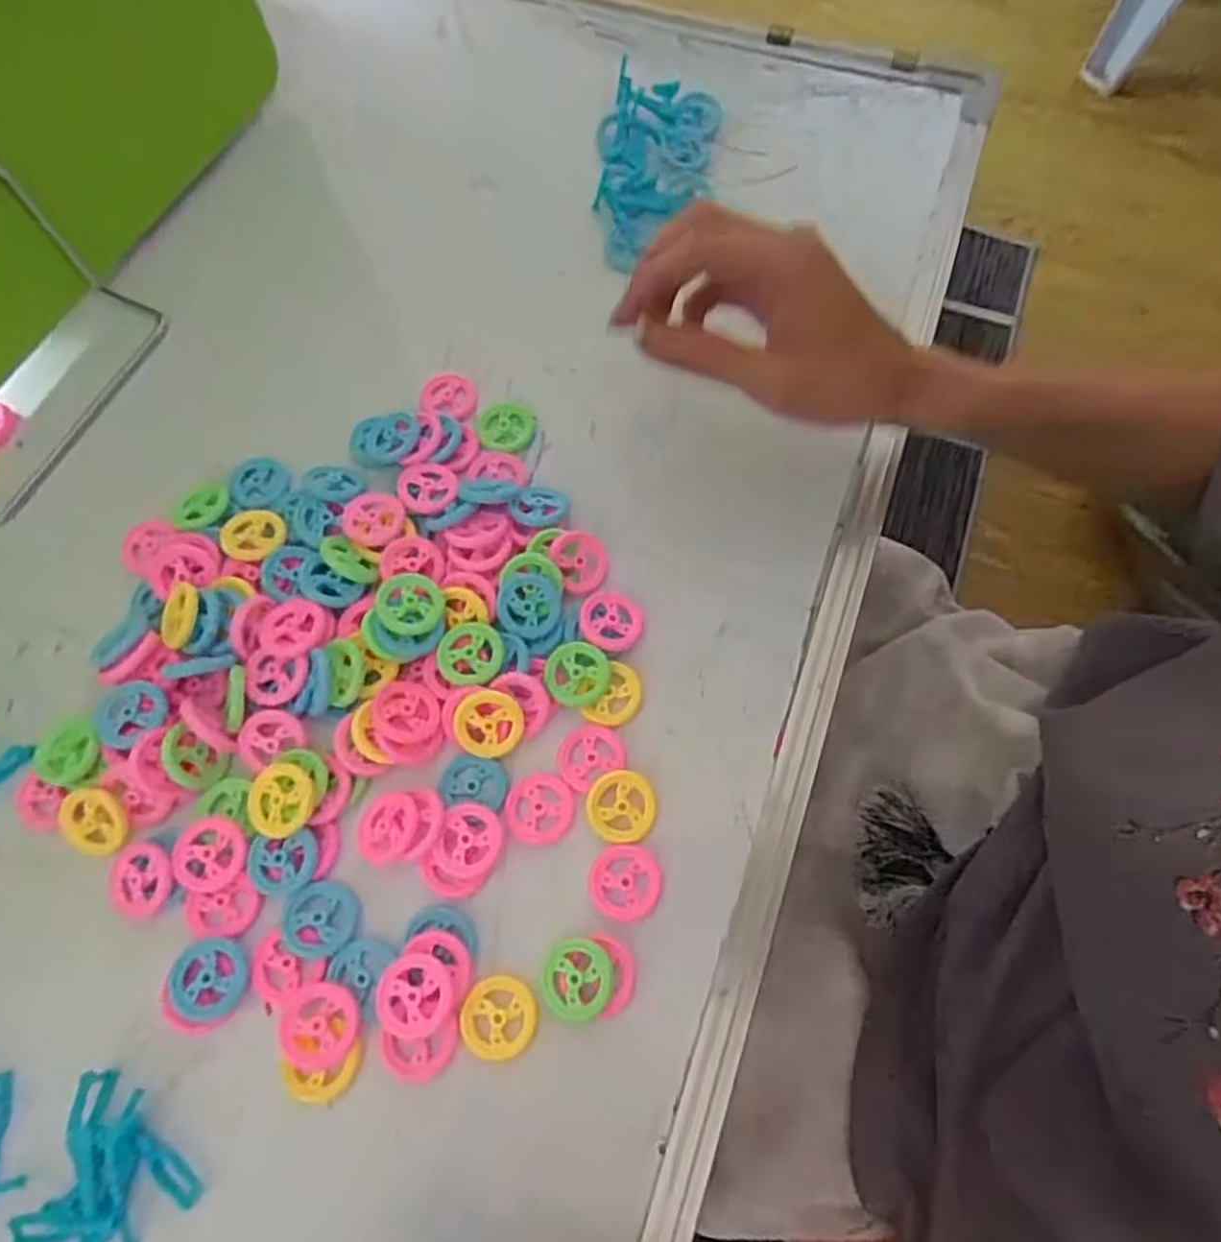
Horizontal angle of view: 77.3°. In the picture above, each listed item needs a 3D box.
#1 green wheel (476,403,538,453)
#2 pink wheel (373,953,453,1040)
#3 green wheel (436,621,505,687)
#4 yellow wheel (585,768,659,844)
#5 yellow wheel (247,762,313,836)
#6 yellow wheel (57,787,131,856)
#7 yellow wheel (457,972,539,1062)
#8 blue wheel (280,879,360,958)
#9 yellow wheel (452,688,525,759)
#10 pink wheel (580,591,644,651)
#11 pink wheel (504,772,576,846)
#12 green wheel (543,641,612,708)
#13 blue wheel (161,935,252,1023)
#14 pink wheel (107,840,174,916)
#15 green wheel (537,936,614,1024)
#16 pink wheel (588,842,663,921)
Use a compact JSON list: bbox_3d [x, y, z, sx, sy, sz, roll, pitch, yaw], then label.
[{"bbox_3d":[-0.055,-0.101,0.399,0.031,0.004,0.030,0,70,1],"label":"green wheel"},{"bbox_3d":[-0.075,0.145,0.296,0.029,0.010,0.029,0,70,1],"label":"pink wheel"},{"bbox_3d":[-0.063,0.015,0.341,0.028,0.005,0.030,0,70,1],"label":"green wheel"},{"bbox_3d":[0.005,0.079,0.325,0.030,0.006,0.030,0,70,1],"label":"yellow wheel"},{"bbox_3d":[-0.138,0.075,0.320,0.027,0.011,0.029,0,70,1],"label":"yellow wheel"},{"bbox_3d":[-0.218,0.084,0.322,0.029,0.004,0.029,11,97,2],"label":"yellow wheel"},{"bbox_3d":[-0.043,0.154,0.298,0.030,0.005,0.030,0,70,1],"label":"yellow wheel"},{"bbox_3d":[-0.118,0.120,0.309,0.029,0.004,0.029,0,70,1],"label":"blue wheel"},{"bbox_3d":[-0.053,0.045,0.332,0.030,0.005,0.029,-1,99,-7],"label":"yellow wheel"},{"bbox_3d":[0.001,-0.001,0.353,0.028,0.009,0.030,0,70,1],"label":"pink wheel"},{"bbox_3d":[-0.030,0.080,0.326,0.028,0.005,0.030,0,70,1],"label":"pink wheel"},{"bbox_3d":[-0.015,0.024,0.344,0.029,0.009,0.029,0,70,1],"label":"green wheel"},{"bbox_3d":[-0.159,0.141,0.301,0.031,0.006,0.029,0,70,1],"label":"blue wheel"},{"bbox_3d":[-0.194,0.106,0.315,0.028,0.004,0.029,-1,81,9],"label":"pink wheel"},{"bbox_3d":[-0.013,0.141,0.300,0.029,0.008,0.029,0,70,1],"label":"green wheel"},{"bbox_3d":[0.006,0.107,0.315,0.030,0.004,0.029,0,70,1],"label":"pink wheel"}]

